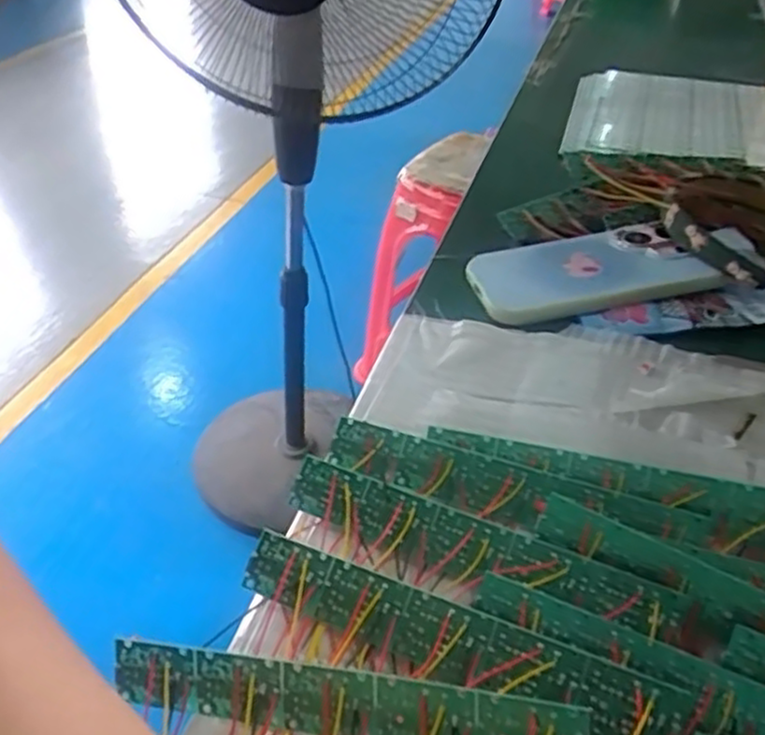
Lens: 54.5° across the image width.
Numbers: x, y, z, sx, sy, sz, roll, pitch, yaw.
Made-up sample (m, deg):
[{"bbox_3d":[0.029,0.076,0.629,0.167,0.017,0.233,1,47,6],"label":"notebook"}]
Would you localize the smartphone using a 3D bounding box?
[{"bbox_3d":[0.136,-0.066,0.506,0.145,0.009,0.089,-14,43,-4],"label":"smartphone"}]

